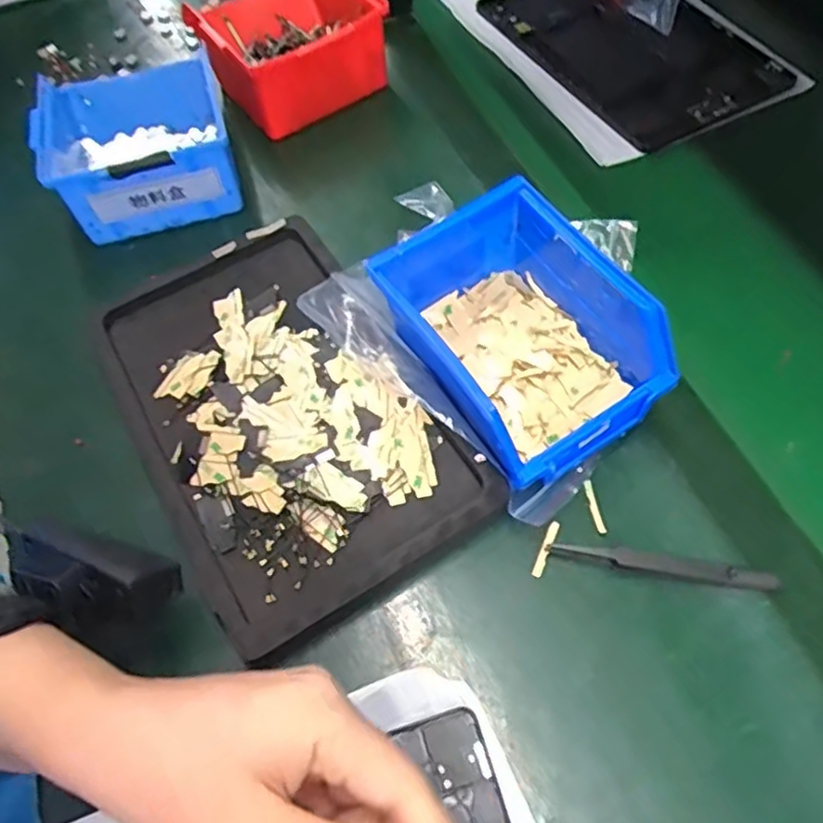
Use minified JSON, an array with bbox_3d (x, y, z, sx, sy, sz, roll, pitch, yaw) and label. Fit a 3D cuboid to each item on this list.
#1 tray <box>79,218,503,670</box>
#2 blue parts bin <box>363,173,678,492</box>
[{"bbox_3d":[-0.080,-0.003,0.390,0.150,0.029,0.260,-29,64,-15],"label":"tray"},{"bbox_3d":[0.064,-0.041,0.380,0.123,0.078,0.145,-28,63,-14],"label":"blue parts bin"}]

